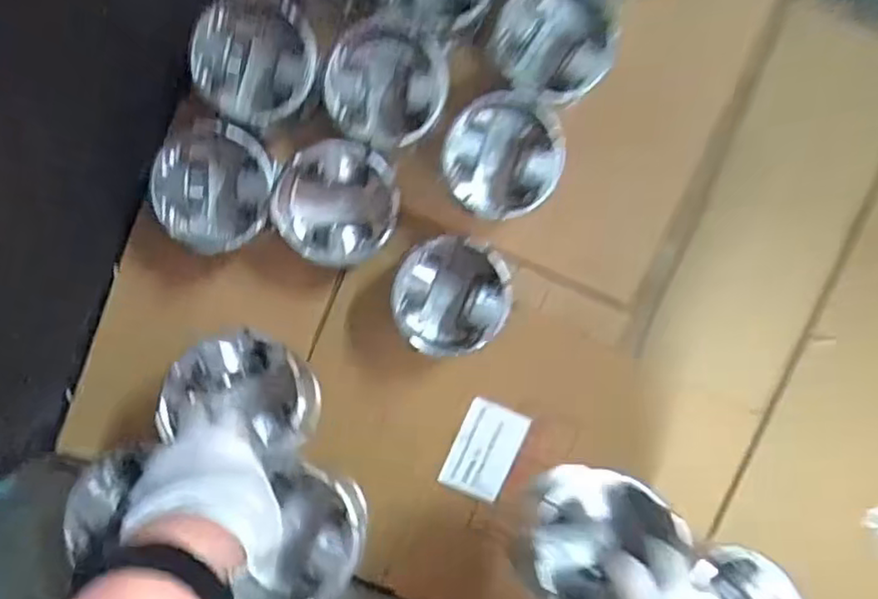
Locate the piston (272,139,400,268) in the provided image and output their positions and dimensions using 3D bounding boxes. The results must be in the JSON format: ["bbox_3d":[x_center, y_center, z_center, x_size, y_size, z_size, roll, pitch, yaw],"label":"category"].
[{"bbox_3d":[-0.085,-0.082,0.582,0.101,0.081,0.099,0,95,-1],"label":"piston"}]

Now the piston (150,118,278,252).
[{"bbox_3d":[-0.187,-0.094,0.574,0.093,0.082,0.103,16,95,-2],"label":"piston"}]

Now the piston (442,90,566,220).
[{"bbox_3d":[0.054,-0.125,0.587,0.099,0.085,0.099,0,95,-1],"label":"piston"}]

